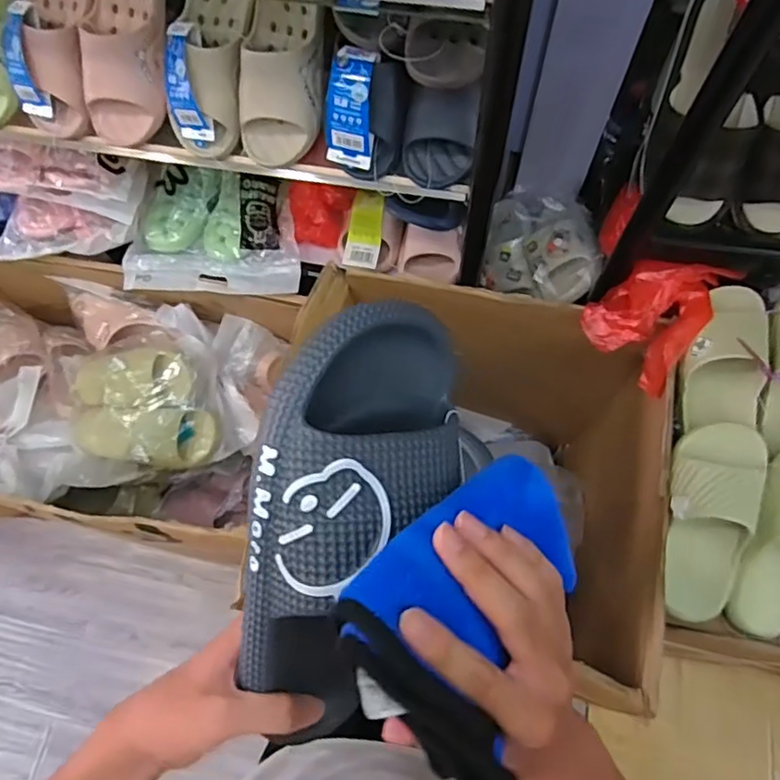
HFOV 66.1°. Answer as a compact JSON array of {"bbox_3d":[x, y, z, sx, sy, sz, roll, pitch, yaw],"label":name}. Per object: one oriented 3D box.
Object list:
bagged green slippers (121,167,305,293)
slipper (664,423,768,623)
[{"bbox_3d":[-0.298,-0.266,1.019,0.288,0.091,0.193,7,70,5],"label":"bagged green slippers"},{"bbox_3d":[0.370,0.151,0.691,0.092,0.058,0.227,13,84,7],"label":"slipper"}]

